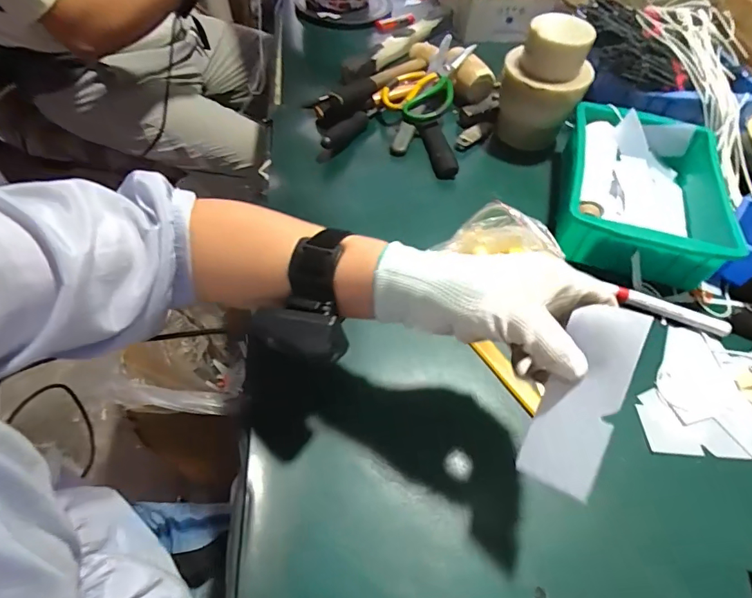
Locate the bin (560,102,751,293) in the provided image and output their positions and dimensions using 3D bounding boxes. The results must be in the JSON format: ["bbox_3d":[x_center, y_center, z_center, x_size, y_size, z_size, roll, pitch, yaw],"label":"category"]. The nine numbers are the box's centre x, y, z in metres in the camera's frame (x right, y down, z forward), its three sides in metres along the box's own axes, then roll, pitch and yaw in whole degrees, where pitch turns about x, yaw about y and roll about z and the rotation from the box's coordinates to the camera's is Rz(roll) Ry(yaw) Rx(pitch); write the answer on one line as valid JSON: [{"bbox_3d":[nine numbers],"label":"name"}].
[{"bbox_3d":[0.324,-0.136,0.539,0.182,0.071,0.244,18,55,9],"label":"bin"}]

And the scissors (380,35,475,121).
[{"bbox_3d":[0.088,-0.353,0.671,0.096,0.023,0.207,19,63,17],"label":"scissors"}]

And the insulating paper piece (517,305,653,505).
[{"bbox_3d":[0.132,0.063,0.276,0.044,0.007,0.119,20,91,26],"label":"insulating paper piece"}]

